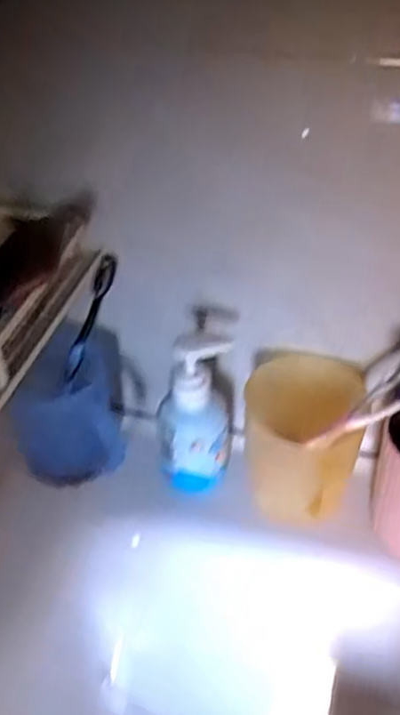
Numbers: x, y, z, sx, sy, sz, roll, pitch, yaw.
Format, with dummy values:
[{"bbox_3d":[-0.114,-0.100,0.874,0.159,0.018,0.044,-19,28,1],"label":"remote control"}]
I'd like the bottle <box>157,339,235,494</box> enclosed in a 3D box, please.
[{"bbox_3d":[-0.003,0.047,0.527,0.052,0.145,0.047,8,41,9],"label":"bottle"}]

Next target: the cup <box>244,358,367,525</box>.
[{"bbox_3d":[0.073,0.067,0.514,0.085,0.089,0.107,5,41,6],"label":"cup"}]

